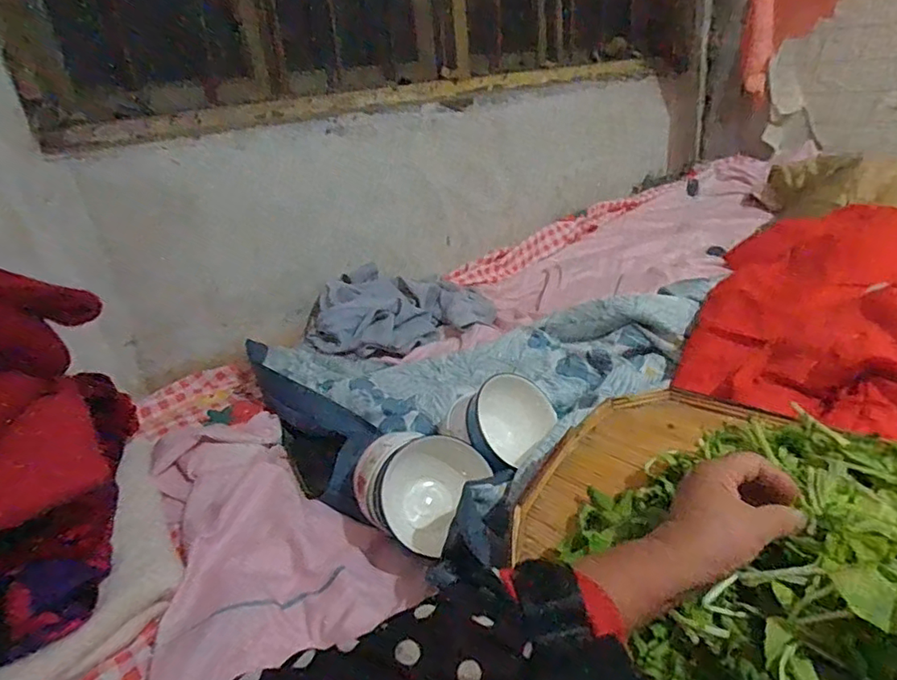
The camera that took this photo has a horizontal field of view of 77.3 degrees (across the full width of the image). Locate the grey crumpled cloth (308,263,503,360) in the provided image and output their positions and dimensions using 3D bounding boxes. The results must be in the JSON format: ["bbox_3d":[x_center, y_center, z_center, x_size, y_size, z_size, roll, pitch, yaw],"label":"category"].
[{"bbox_3d":[-0.099,-0.073,1.097,0.353,0.090,0.234,-12,27,-12],"label":"grey crumpled cloth"}]

